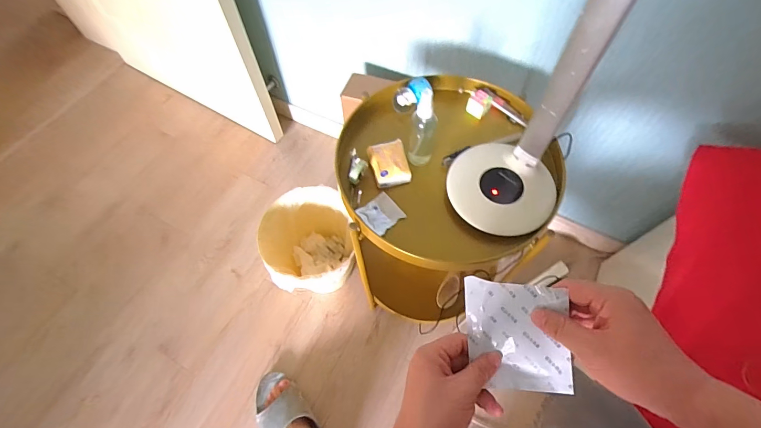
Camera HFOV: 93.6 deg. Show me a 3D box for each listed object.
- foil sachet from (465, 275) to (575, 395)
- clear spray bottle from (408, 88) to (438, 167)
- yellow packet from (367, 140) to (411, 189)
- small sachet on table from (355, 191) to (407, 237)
[{"bbox_3d":[0.139,0.124,0.365,0.096,0.010,0.111,-3,93,16],"label":"foil sachet"},{"bbox_3d":[0.065,-0.125,0.547,0.038,0.141,0.032,3,62,3],"label":"clear spray bottle"},{"bbox_3d":[0.015,-0.084,0.585,0.057,0.017,0.080,-14,63,-6],"label":"yellow packet"},{"bbox_3d":[0.001,0.000,0.557,0.059,0.012,0.054,-36,67,-16],"label":"small sachet on table"}]

